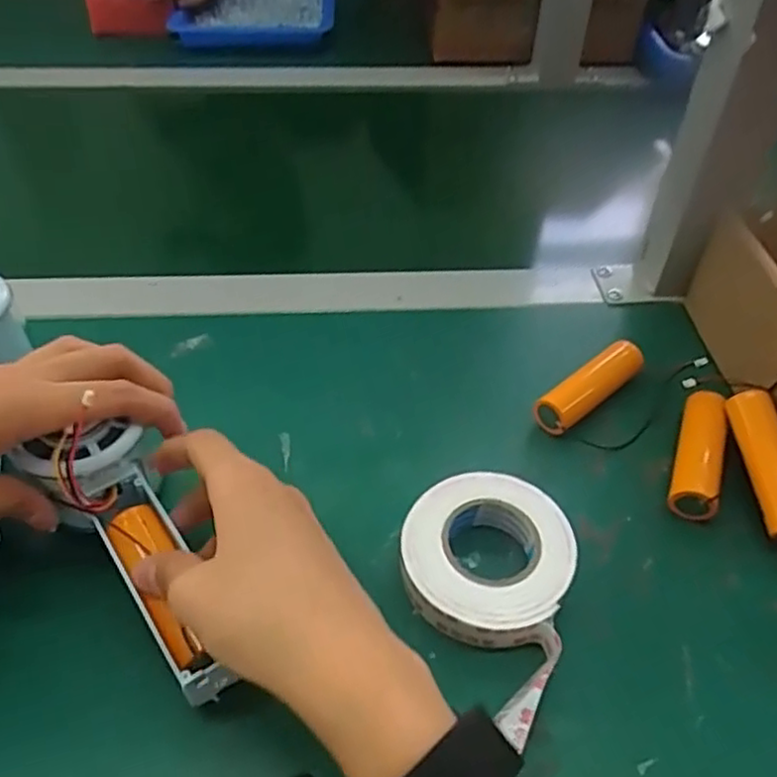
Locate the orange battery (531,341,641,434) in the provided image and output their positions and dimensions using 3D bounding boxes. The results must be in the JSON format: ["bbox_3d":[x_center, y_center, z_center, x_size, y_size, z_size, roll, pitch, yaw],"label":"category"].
[{"bbox_3d":[0.113,0.000,0.377,0.075,0.023,0.019,-29,53,-28],"label":"orange battery"}]

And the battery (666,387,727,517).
[{"bbox_3d":[0.157,0.034,0.346,0.021,0.026,0.069,19,47,16],"label":"battery"}]

